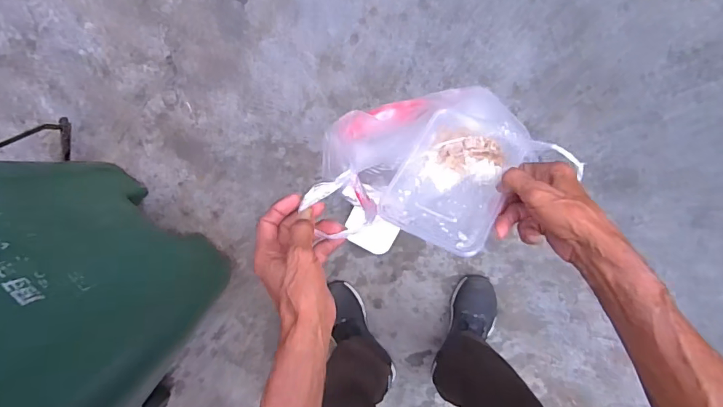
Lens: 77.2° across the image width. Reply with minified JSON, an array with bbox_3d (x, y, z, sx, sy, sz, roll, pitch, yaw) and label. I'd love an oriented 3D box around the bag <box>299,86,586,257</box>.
[{"bbox_3d":[0.075,-0.047,0.554,0.259,0.222,0.166,-14,99,5],"label":"bag"}]

